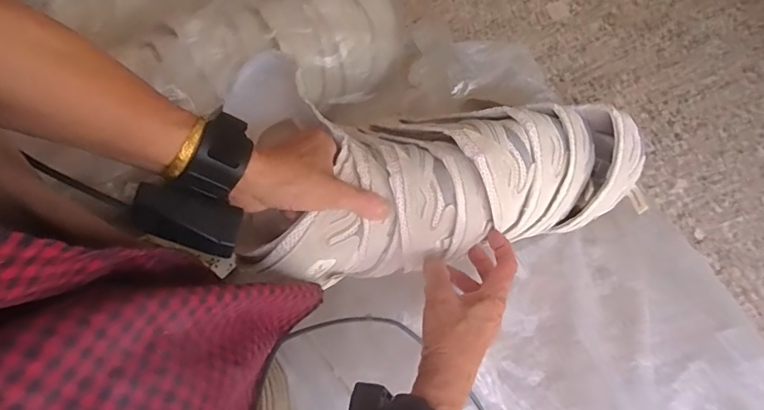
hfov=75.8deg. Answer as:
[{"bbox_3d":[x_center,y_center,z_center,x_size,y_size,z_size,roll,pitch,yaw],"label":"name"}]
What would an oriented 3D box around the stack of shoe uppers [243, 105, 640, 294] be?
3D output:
[{"bbox_3d":[0.064,-0.020,0.479,0.381,0.124,0.127,-15,72,-11],"label":"stack of shoe uppers"}]

